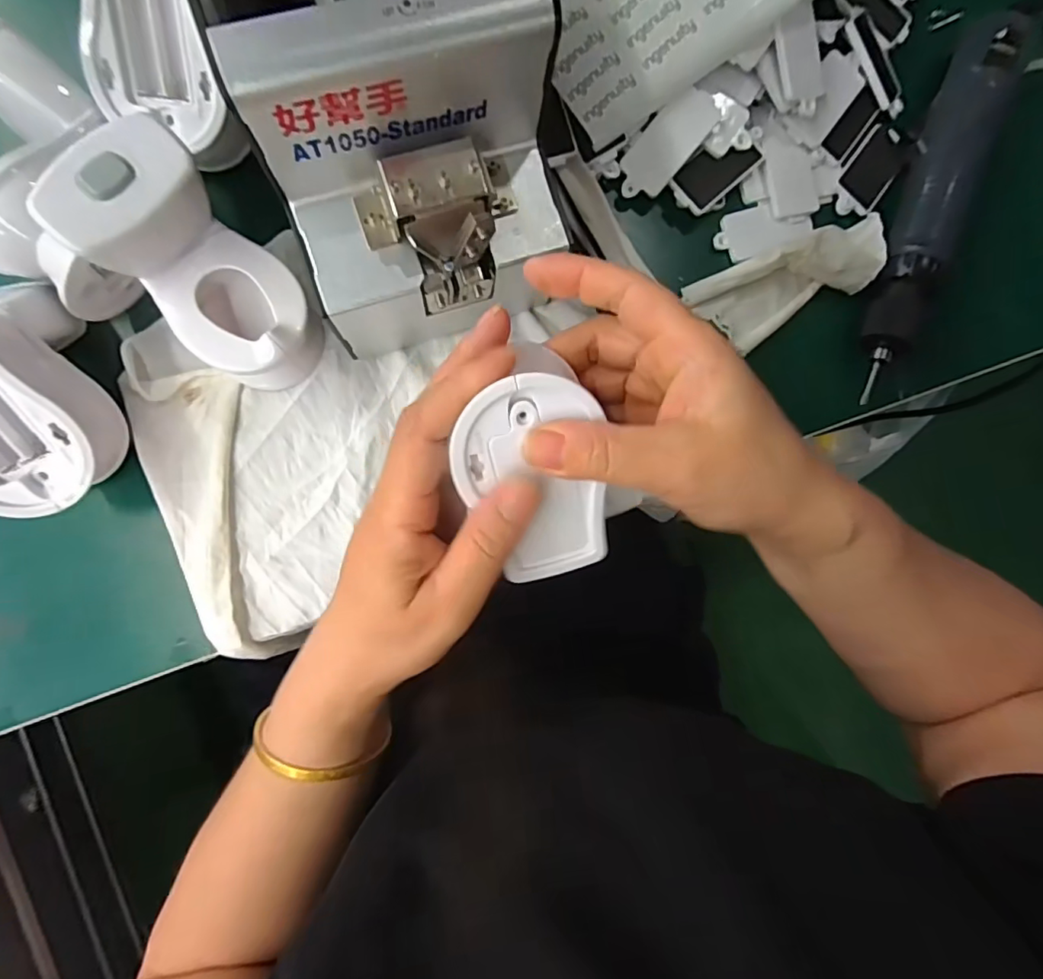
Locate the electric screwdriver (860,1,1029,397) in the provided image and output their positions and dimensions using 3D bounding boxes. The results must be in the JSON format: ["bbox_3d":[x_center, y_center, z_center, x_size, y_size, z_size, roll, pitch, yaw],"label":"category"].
[{"bbox_3d":[0.267,-0.181,0.344,0.036,0.032,0.248,18,88,-4],"label":"electric screwdriver"}]

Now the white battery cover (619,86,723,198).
[{"bbox_3d":[0.091,-0.215,0.333,0.030,0.004,0.070,44,103,-4],"label":"white battery cover"}]

